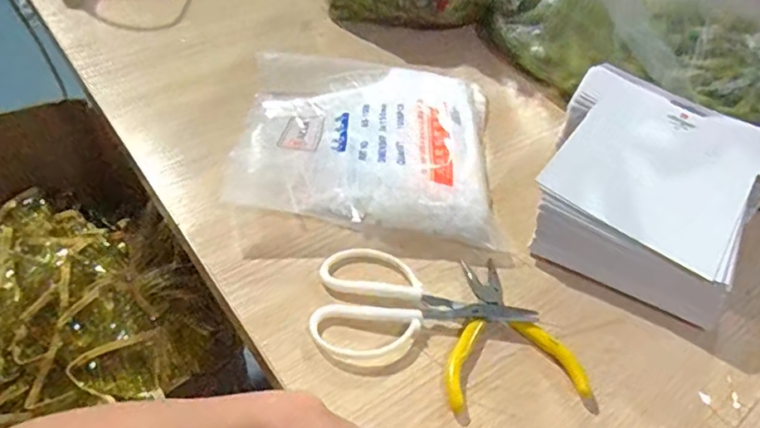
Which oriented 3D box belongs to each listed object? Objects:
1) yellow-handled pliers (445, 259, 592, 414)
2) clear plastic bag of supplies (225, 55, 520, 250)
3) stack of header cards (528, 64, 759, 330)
[{"bbox_3d":[0.078,0.073,0.385,0.086,0.009,0.107,-3,49,-8],"label":"yellow-handled pliers"},{"bbox_3d":[-0.010,-0.062,0.483,0.204,0.034,0.193,4,48,-2],"label":"clear plastic bag of supplies"},{"bbox_3d":[0.210,-0.019,0.455,0.157,0.053,0.190,25,51,16],"label":"stack of header cards"}]

